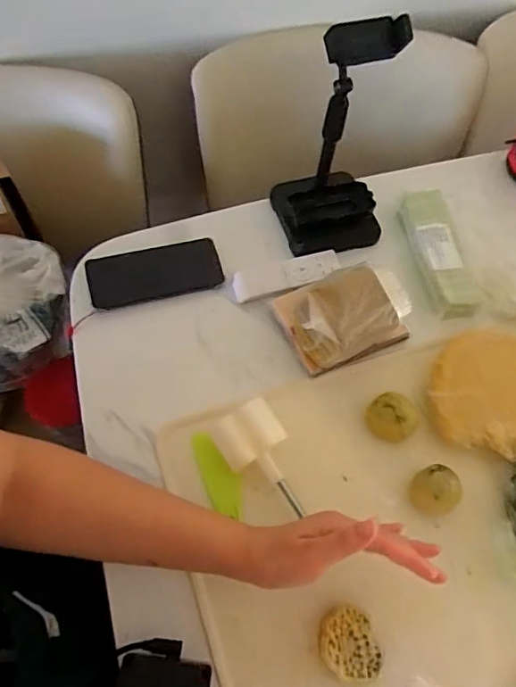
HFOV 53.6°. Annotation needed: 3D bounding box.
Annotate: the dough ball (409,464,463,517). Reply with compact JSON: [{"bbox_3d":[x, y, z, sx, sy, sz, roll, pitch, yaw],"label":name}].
[{"bbox_3d":[0.177,0.148,0.511,0.041,0.036,0.045,1,63,-3],"label":"dough ball"}]

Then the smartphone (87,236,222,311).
[{"bbox_3d":[-0.128,-0.089,0.637,0.161,0.010,0.076,-14,64,-10],"label":"smartphone"}]

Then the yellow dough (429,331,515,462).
[{"bbox_3d":[0.267,0.056,0.569,0.157,0.039,0.145,1,63,-3],"label":"yellow dough"}]

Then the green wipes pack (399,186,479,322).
[{"bbox_3d":[0.225,-0.116,0.644,0.057,0.031,0.177,-7,63,-7],"label":"green wipes pack"}]

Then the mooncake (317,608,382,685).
[{"bbox_3d":[0.078,0.268,0.457,0.048,0.035,0.055,-13,64,-10],"label":"mooncake"}]

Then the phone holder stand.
[{"bbox_3d":[0.097,-0.229,0.592,0.129,0.249,0.118,-12,64,-10],"label":"phone holder stand"}]

